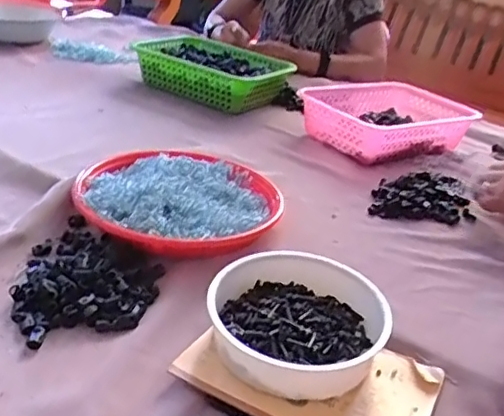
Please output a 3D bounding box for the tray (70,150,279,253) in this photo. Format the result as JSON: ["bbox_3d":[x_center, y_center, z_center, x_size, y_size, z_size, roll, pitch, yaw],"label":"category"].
[{"bbox_3d":[-0.086,-0.014,0.722,0.228,0.039,0.237,19,31,21],"label":"tray"}]

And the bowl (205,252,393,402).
[{"bbox_3d":[0.039,0.105,0.526,0.153,0.048,0.155,7,26,-3],"label":"bowl"}]

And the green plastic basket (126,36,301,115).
[{"bbox_3d":[-0.074,-0.266,1.145,0.279,0.076,0.203,26,31,31],"label":"green plastic basket"}]

